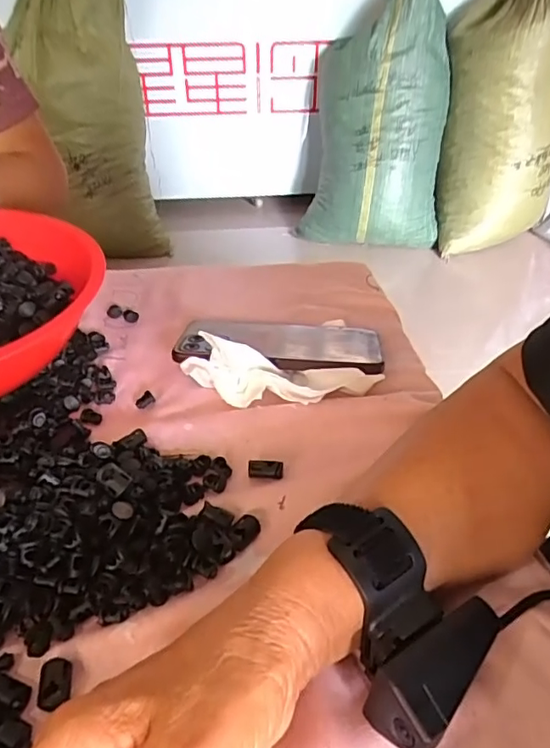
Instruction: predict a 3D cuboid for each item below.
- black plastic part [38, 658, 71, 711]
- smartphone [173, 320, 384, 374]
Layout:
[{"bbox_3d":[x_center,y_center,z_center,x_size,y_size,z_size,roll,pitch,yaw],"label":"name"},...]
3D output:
[{"bbox_3d":[-0.101,0.141,0.245,0.014,0.006,0.020,-9,41,-11],"label":"black plastic part"},{"bbox_3d":[0.004,-0.024,0.430,0.160,0.012,0.077,4,27,2],"label":"smartphone"}]

